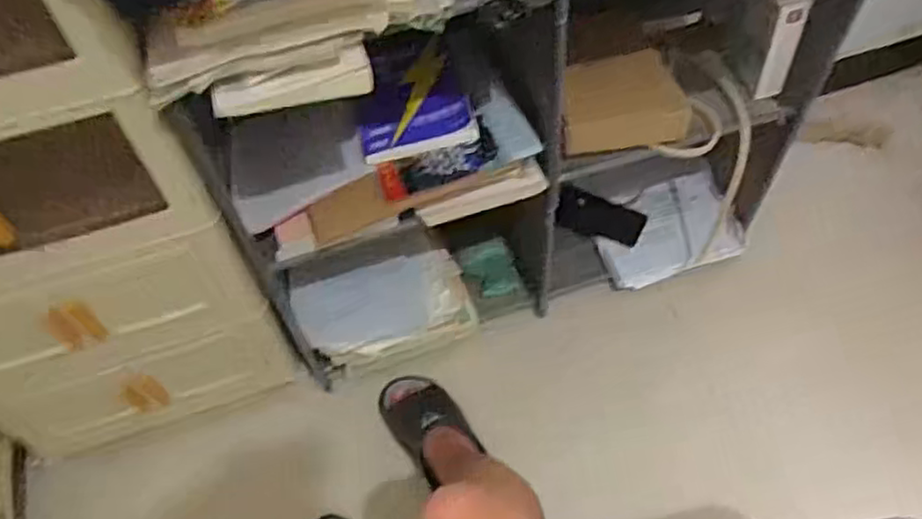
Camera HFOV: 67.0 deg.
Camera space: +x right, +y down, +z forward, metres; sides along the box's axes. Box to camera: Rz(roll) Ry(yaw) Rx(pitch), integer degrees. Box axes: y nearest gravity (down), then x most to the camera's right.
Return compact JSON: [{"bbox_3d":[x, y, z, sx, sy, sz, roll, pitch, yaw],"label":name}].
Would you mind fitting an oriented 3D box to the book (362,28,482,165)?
[{"bbox_3d":[-0.068,-0.227,0.926,0.139,0.025,0.216,-10,56,-4],"label":"book"}]

